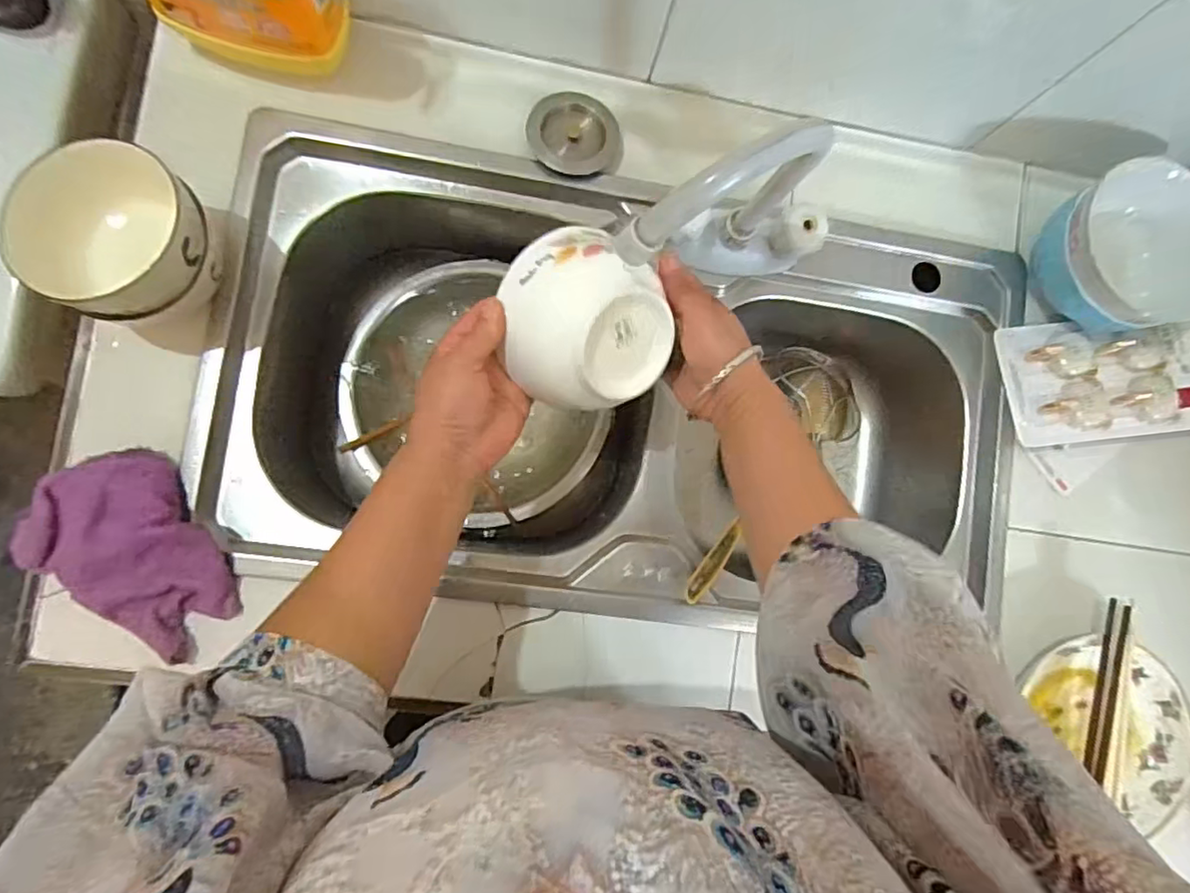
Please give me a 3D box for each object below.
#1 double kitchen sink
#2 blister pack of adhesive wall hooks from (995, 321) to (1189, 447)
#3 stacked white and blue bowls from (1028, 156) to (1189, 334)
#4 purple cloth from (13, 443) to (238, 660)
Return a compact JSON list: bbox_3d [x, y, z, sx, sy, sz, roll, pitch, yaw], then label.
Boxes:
[{"bbox_3d":[0.030,-0.047,0.642,0.742,0.165,0.407,8,86,-7],"label":"double kitchen sink"},{"bbox_3d":[0.501,-0.067,0.591,0.199,0.032,0.116,-6,87,-8],"label":"blister pack of adhesive wall hooks"},{"bbox_3d":[0.487,-0.178,0.577,0.126,0.102,0.134,0,87,-7],"label":"stacked white and blue bowls"},{"bbox_3d":[-0.368,0.085,0.490,0.161,0.038,0.139,35,83,-4],"label":"purple cloth"}]

